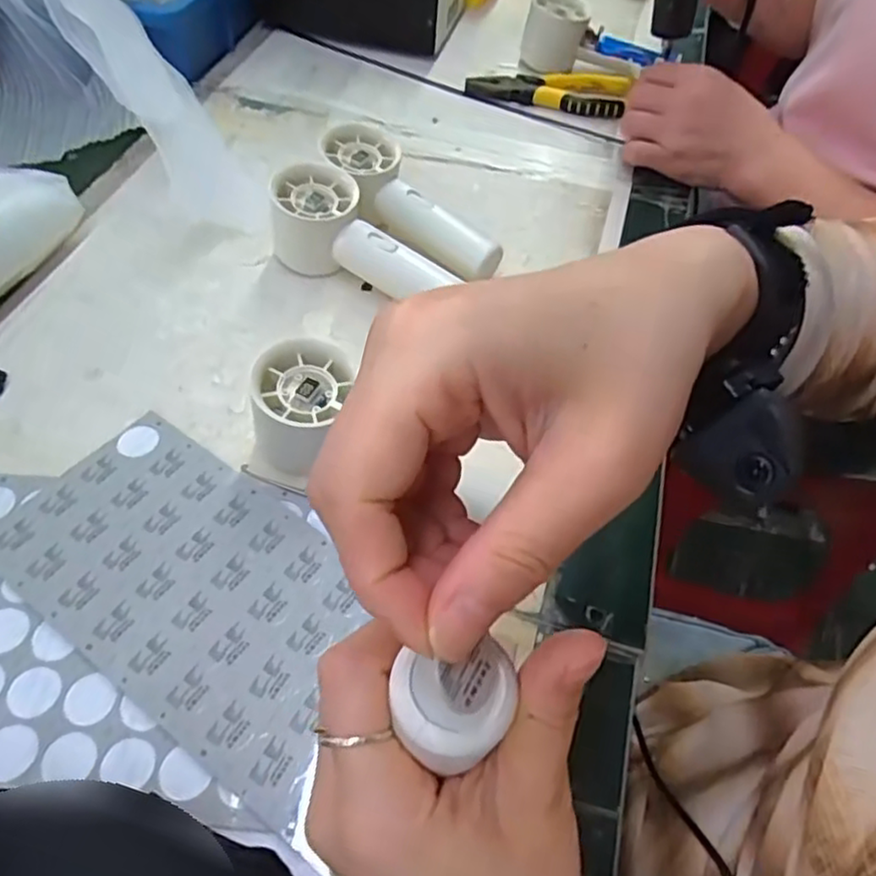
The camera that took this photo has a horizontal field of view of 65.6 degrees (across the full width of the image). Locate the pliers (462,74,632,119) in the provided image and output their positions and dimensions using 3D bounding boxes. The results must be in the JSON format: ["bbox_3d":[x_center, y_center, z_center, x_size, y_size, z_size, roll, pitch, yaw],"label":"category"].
[{"bbox_3d":[0.100,-0.324,0.626,0.140,0.017,0.061,12,54,4],"label":"pliers"}]

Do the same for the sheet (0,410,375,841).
[{"bbox_3d":[-0.116,0.070,0.333,0.198,0.005,0.111,32,60,17],"label":"sheet"}]

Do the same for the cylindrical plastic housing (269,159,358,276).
[{"bbox_3d":[-0.084,-0.146,0.462,0.057,0.057,0.052,2,54,-3],"label":"cylindrical plastic housing"}]

